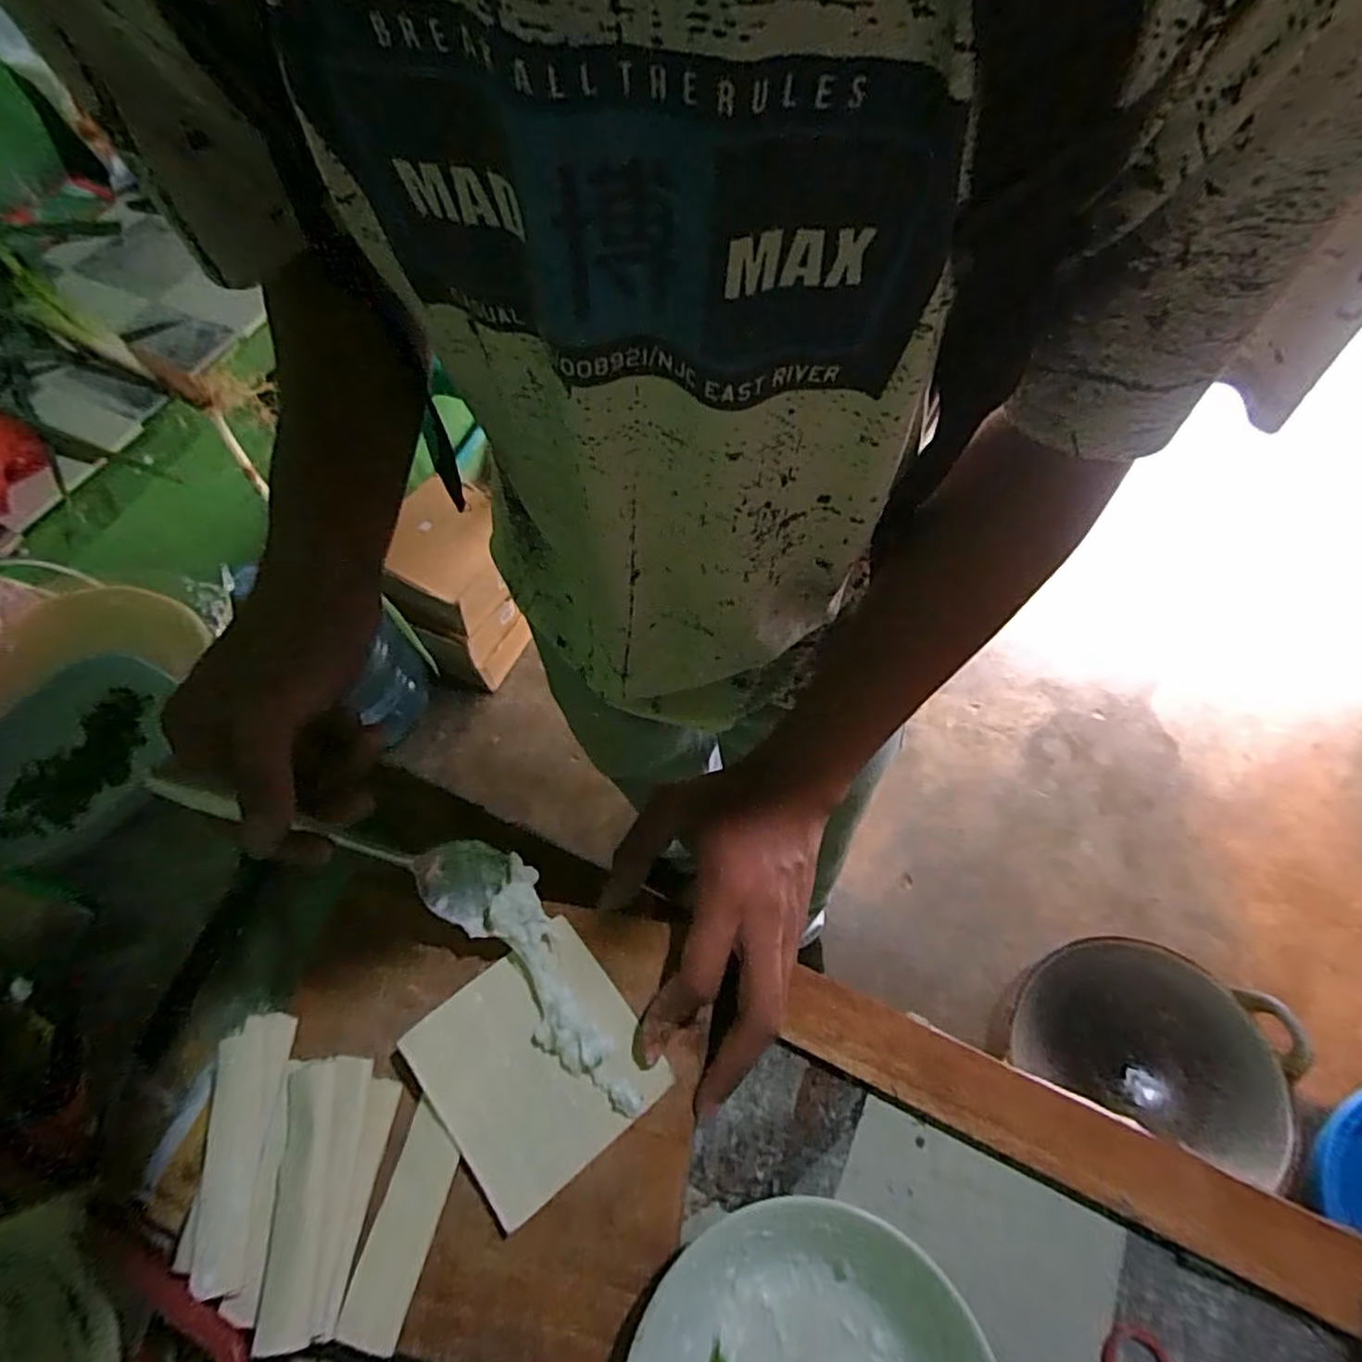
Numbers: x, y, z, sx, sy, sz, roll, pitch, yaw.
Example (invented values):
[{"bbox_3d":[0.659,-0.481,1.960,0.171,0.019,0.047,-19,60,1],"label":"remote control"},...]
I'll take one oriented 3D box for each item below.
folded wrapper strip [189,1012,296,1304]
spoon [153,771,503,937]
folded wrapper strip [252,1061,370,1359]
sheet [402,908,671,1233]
[{"bbox_3d":[-0.210,0.220,0.319,0.033,0.007,0.107,-7,63,-1],"label":"folded wrapper strip"},{"bbox_3d":[-0.158,0.078,0.314,0.158,0.023,0.040,28,62,-25],"label":"spoon"},{"bbox_3d":[-0.166,0.228,0.299,0.039,0.014,0.101,-5,63,1],"label":"folded wrapper strip"},{"bbox_3d":[-0.072,0.186,0.329,0.097,0.013,0.097,-36,67,-14],"label":"sheet"}]

